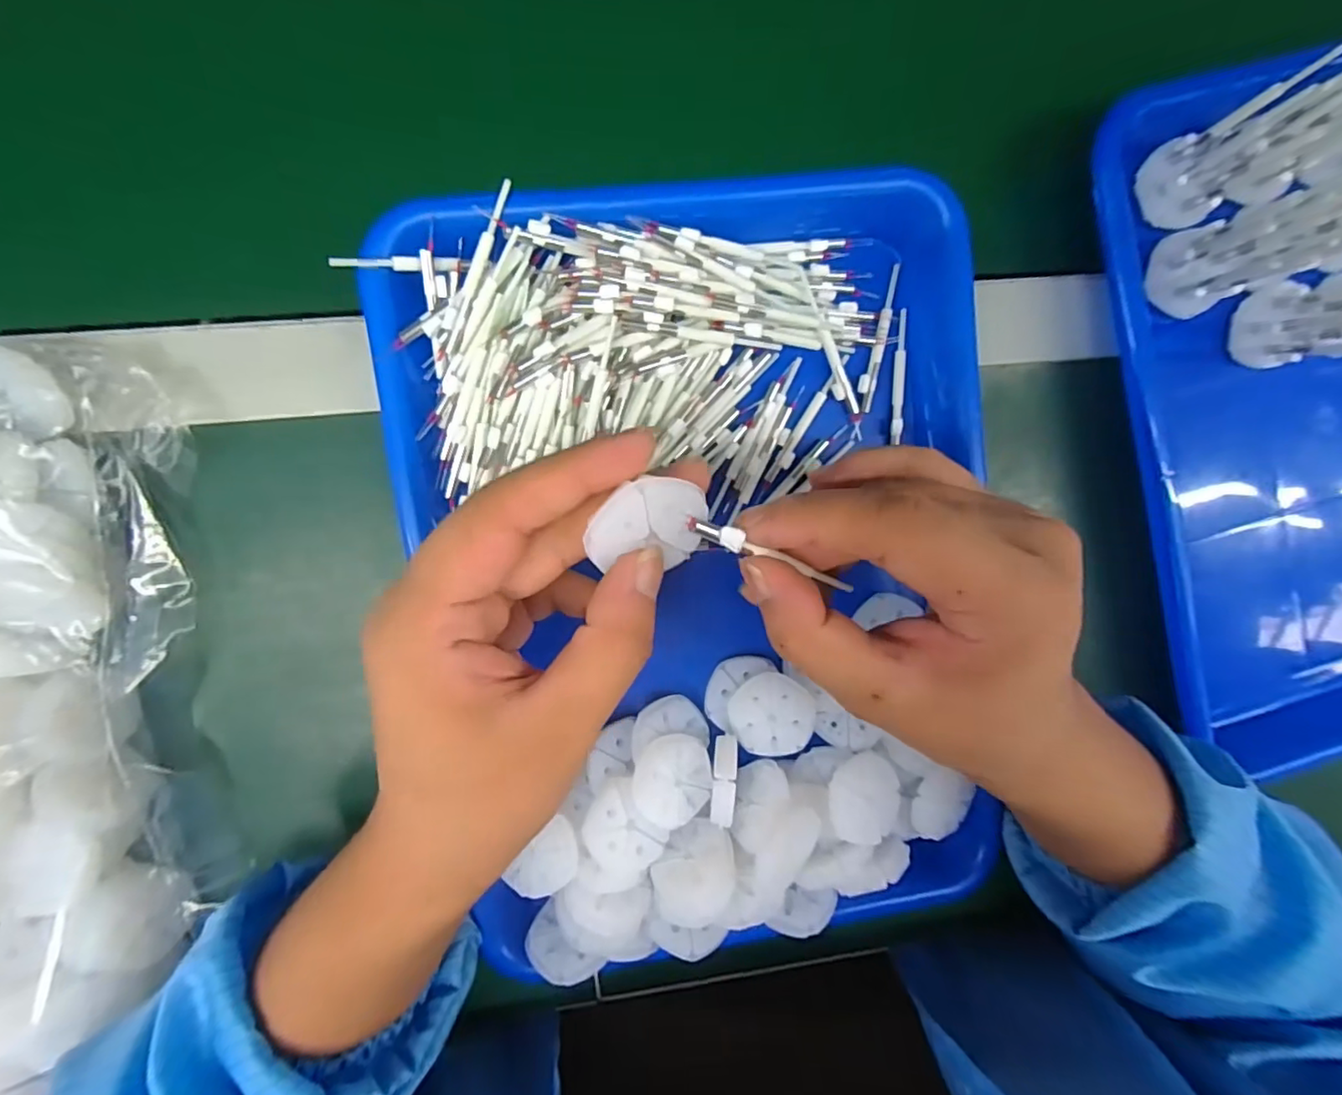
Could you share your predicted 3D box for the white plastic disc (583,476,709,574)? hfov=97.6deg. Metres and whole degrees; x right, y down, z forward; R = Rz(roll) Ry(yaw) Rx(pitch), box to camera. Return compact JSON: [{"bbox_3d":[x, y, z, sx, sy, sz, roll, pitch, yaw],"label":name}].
[{"bbox_3d":[-0.006,-0.007,0.175,0.035,0.004,0.029,3,120,-28],"label":"white plastic disc"}]

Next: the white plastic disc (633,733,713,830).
[{"bbox_3d":[0.002,0.102,0.256,0.036,0.005,0.038,3,83,-24],"label":"white plastic disc"}]

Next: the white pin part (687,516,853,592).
[{"bbox_3d":[0.034,0.003,0.190,0.067,0.007,0.006,20,94,-27],"label":"white pin part"}]

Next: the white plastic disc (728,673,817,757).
[{"bbox_3d":[0.047,0.077,0.266,0.037,0.005,0.036,-35,99,-2],"label":"white plastic disc"}]

